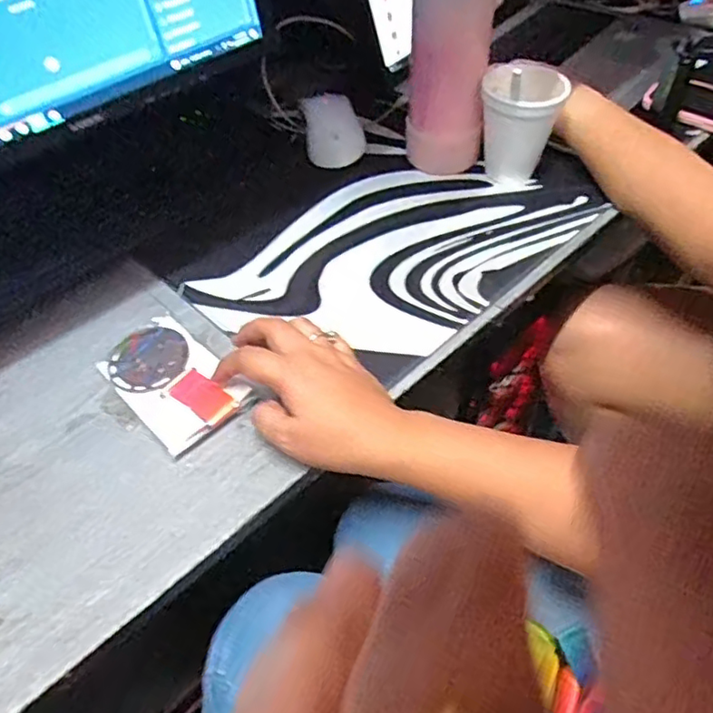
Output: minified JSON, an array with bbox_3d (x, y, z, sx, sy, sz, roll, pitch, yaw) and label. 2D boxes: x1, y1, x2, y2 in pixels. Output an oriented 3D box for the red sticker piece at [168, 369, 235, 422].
[{"bbox_3d":[-0.113,0.028,0.447,0.051,0.004,0.026,29,60,31],"label":"red sticker piece"}]

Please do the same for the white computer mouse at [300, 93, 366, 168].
[{"bbox_3d":[-0.024,-0.247,0.656,0.061,0.032,0.100,-7,48,-2],"label":"white computer mouse"}]

